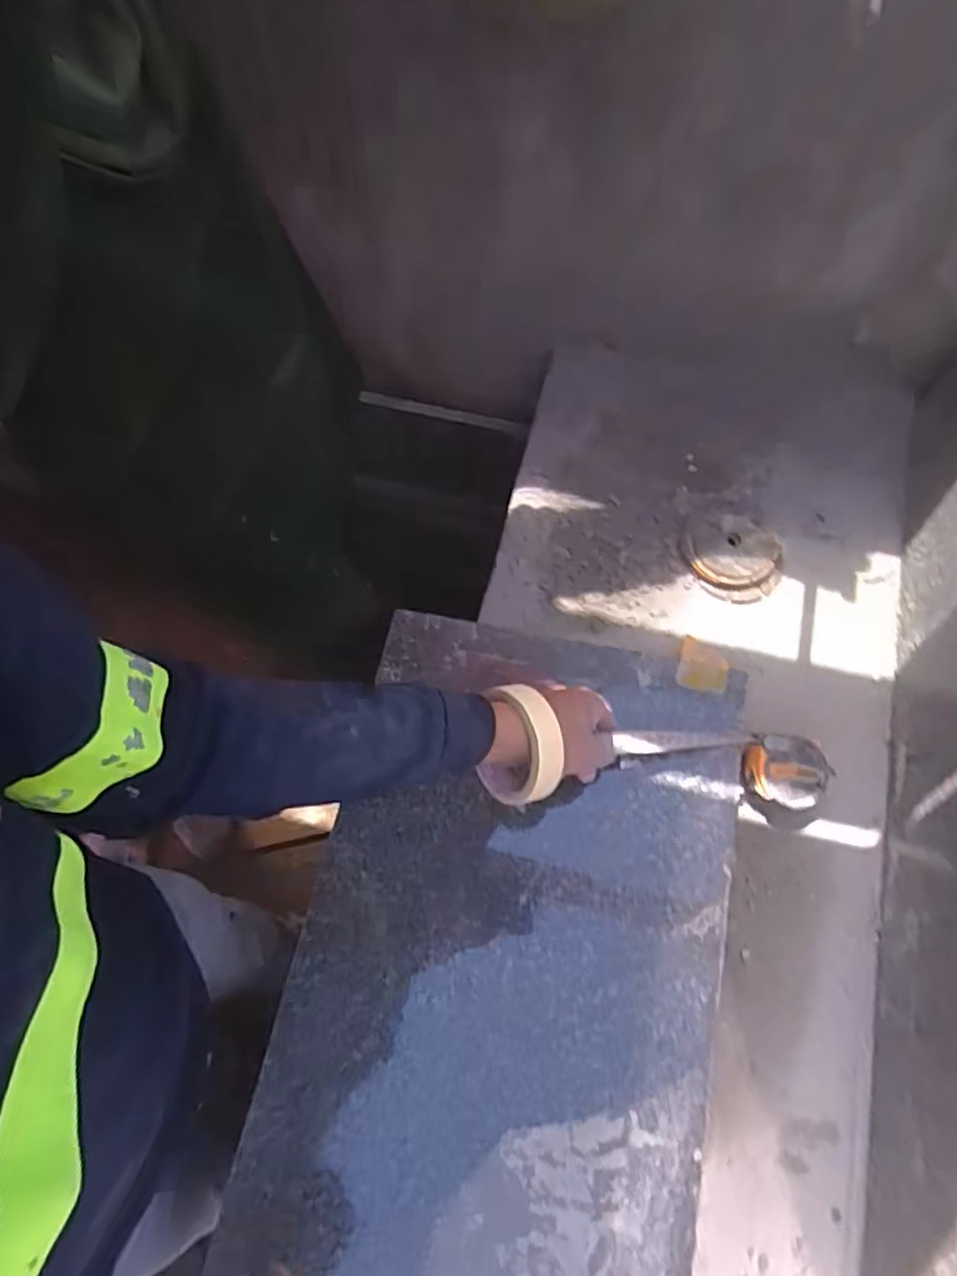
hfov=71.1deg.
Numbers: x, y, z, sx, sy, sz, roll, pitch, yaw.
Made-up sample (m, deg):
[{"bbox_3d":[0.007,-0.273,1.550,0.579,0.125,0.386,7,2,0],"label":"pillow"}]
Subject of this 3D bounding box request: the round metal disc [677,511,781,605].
[{"bbox_3d":[0.284,-0.095,0.739,0.102,0.023,0.106,0,70,1],"label":"round metal disc"}]

